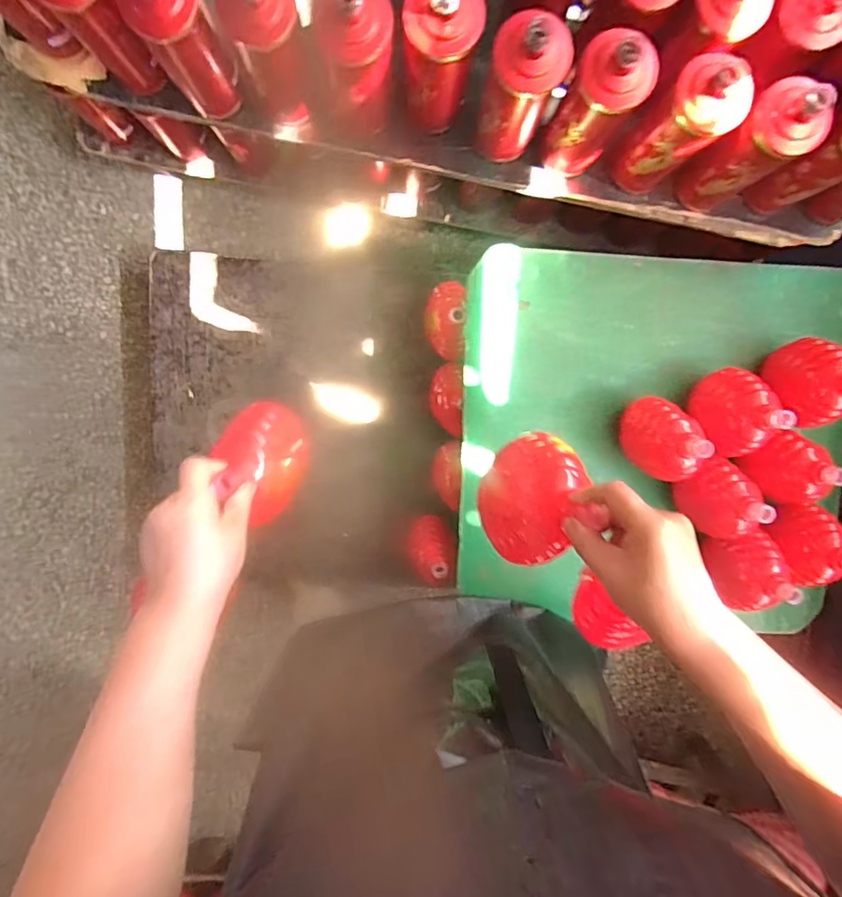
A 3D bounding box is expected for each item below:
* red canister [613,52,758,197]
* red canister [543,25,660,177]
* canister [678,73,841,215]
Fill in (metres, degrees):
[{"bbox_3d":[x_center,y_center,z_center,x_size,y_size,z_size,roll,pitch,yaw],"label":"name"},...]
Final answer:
[{"bbox_3d":[0.318,-0.400,0.621,0.077,0.213,0.085,-40,97,2],"label":"red canister"},{"bbox_3d":[0.211,-0.419,0.602,0.085,0.205,0.074,15,96,-5],"label":"red canister"},{"bbox_3d":[0.409,-0.375,0.621,0.073,0.218,0.082,-30,98,1],"label":"canister"}]

